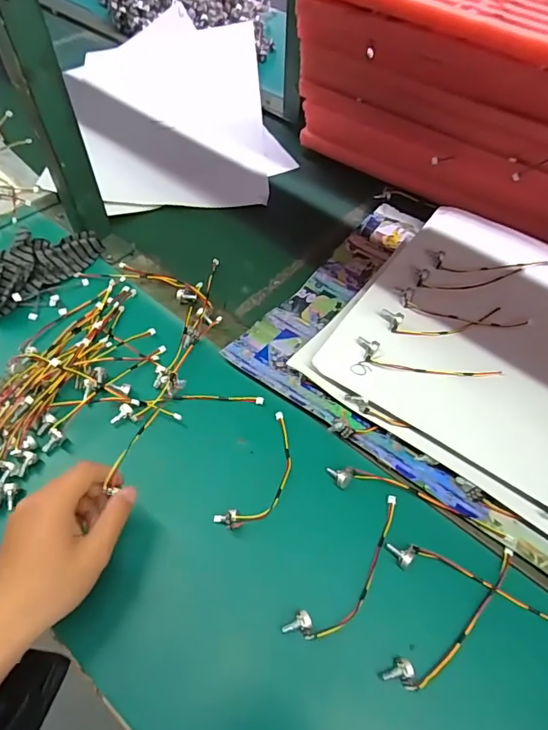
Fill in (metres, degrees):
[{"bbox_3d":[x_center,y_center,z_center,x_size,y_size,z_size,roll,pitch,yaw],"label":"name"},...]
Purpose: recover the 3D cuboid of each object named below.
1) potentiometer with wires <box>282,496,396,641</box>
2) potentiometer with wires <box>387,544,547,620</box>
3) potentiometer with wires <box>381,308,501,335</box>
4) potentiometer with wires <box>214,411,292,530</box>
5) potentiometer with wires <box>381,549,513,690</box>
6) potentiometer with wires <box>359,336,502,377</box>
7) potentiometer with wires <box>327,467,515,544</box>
[{"bbox_3d":[0.074,0.185,0.420,0.039,0.020,0.157,36,63,21],"label":"potentiometer with wires"},{"bbox_3d":[0.189,0.197,0.416,0.178,0.010,0.022,17,58,10],"label":"potentiometer with wires"},{"bbox_3d":[0.201,-0.054,0.544,0.149,0.020,0.032,-6,57,-5],"label":"potentiometer with wires"},{"bbox_3d":[-0.006,0.106,0.464,0.045,0.018,0.130,25,59,15],"label":"potentiometer with wires"},{"bbox_3d":[0.160,0.218,0.396,0.161,0.018,0.028,-31,62,-20],"label":"potentiometer with wires"},{"bbox_3d":[0.167,-0.003,0.509,0.156,0.017,0.028,9,57,5],"label":"potentiometer with wires"},{"bbox_3d":[0.139,0.129,0.449,0.176,0.011,0.024,16,58,10],"label":"potentiometer with wires"}]

